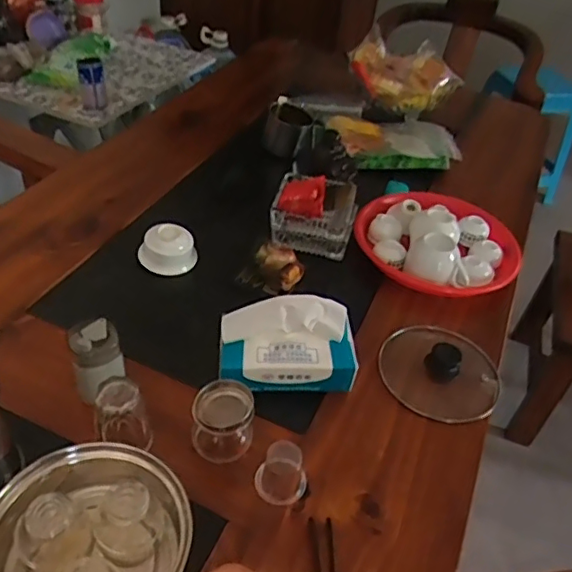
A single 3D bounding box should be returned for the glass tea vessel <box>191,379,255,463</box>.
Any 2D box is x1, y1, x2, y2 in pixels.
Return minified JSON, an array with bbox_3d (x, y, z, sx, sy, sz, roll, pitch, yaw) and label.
[{"bbox_3d":[-0.066,0.141,0.605,0.062,0.061,0.057,3,42,-5],"label":"glass tea vessel"}]

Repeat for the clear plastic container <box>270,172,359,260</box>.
[{"bbox_3d":[0.046,-0.114,0.912,0.128,0.063,0.122,11,42,4],"label":"clear plastic container"}]

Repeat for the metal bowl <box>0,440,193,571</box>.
[{"bbox_3d":[-0.166,0.200,0.475,0.165,0.092,0.130,8,41,0],"label":"metal bowl"}]

